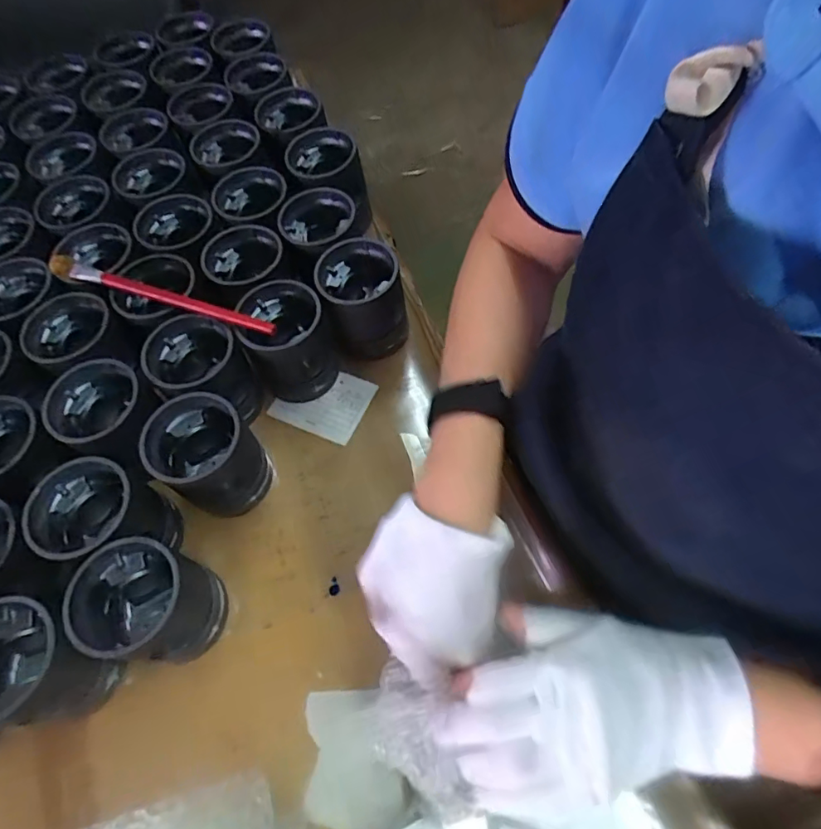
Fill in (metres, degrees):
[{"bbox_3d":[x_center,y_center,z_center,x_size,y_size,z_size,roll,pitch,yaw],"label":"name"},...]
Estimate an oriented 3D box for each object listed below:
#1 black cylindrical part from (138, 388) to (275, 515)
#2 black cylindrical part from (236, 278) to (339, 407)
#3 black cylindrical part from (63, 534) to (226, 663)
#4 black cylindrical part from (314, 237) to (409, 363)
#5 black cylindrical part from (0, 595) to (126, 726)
[{"bbox_3d":[-0.196,0.044,0.517,0.087,0.109,0.091,-1,61,2],"label":"black cylindrical part"},{"bbox_3d":[-0.130,-0.078,0.579,0.092,0.115,0.103,-21,62,-8],"label":"black cylindrical part"},{"bbox_3d":[-0.225,0.165,0.459,0.087,0.109,0.085,-1,61,2],"label":"black cylindrical part"},{"bbox_3d":[-0.056,-0.128,0.595,0.088,0.116,0.094,-1,61,2],"label":"black cylindrical part"},{"bbox_3d":[-0.311,0.210,0.444,0.098,0.109,0.092,0,64,0],"label":"black cylindrical part"}]

